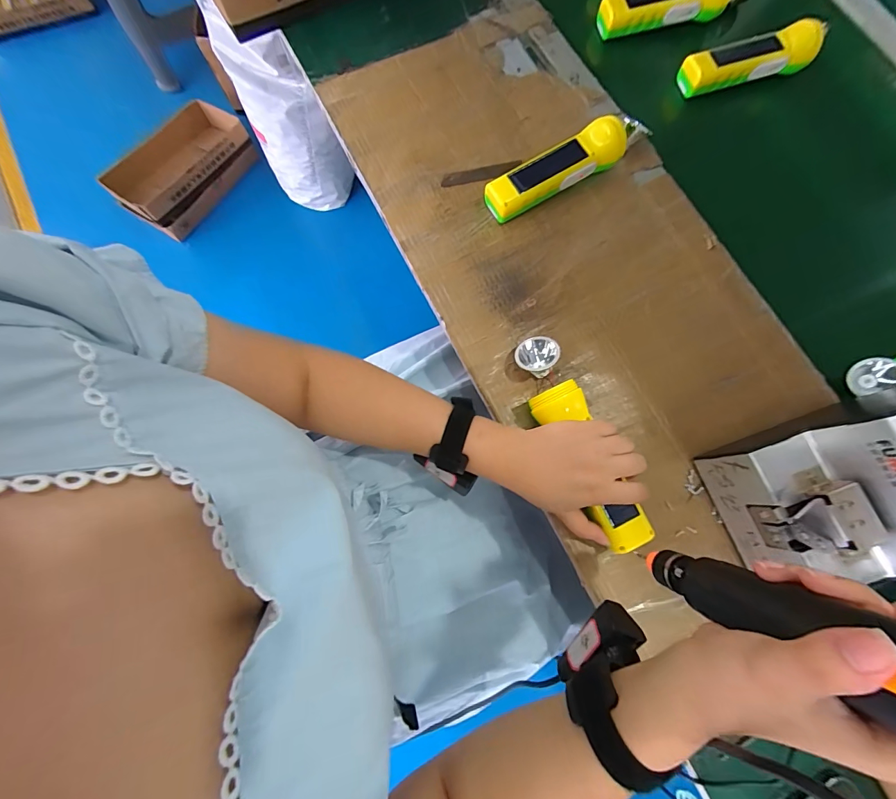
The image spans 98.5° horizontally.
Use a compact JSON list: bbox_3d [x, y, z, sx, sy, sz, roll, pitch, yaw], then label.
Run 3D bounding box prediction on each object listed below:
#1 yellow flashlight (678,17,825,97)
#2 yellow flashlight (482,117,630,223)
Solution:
[{"bbox_3d":[0.396,-0.441,0.503,0.185,0.043,0.047,-16,77,-5],"label":"yellow flashlight"},{"bbox_3d":[0.126,-0.264,0.448,0.173,0.049,0.049,-27,78,-8],"label":"yellow flashlight"}]

